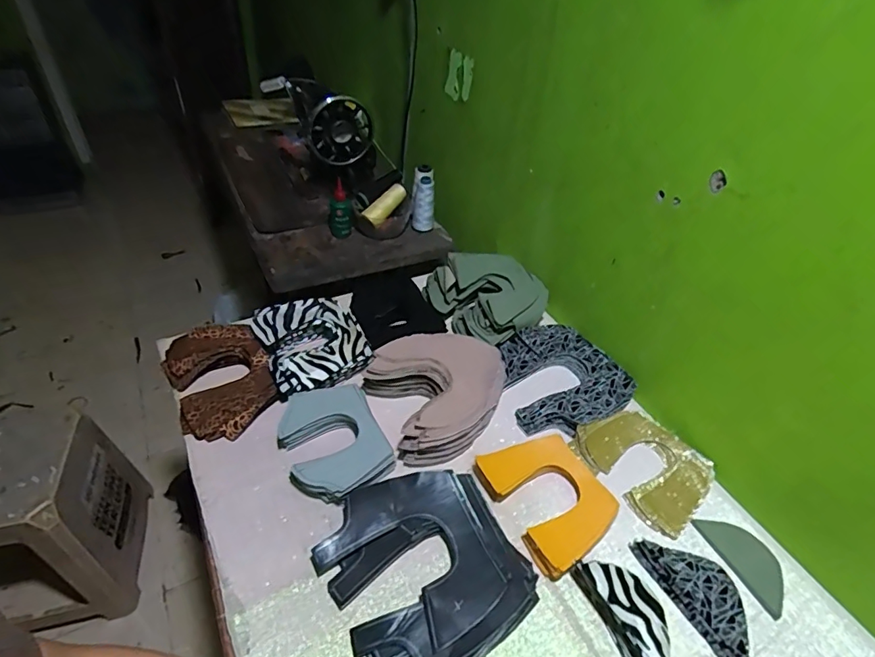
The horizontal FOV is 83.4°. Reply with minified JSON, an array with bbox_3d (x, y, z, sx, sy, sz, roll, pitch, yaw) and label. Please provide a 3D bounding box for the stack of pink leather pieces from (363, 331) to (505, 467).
[{"bbox_3d":[0.005,0.084,0.695,0.182,0.057,0.179,-18,47,-21],"label":"stack of pink leather pieces"}]

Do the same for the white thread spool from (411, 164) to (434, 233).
[{"bbox_3d":[-0.031,-0.271,1.037,0.049,0.138,0.056,3,21,0],"label":"white thread spool"}]

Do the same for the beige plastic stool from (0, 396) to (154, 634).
[{"bbox_3d":[-0.842,0.415,1.065,0.277,0.411,0.301,-12,46,-20],"label":"beige plastic stool"}]

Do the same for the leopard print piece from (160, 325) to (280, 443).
[{"bbox_3d":[-0.306,0.070,0.695,0.127,0.046,0.176,-20,49,-26],"label":"leopard print piece"}]

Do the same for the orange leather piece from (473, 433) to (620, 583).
[{"bbox_3d":[0.135,0.201,0.598,0.124,0.018,0.159,-21,48,-21],"label":"orange leather piece"}]

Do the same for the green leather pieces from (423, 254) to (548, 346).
[{"bbox_3d":[0.080,-0.058,0.834,0.146,0.075,0.185,-28,53,-32],"label":"green leather pieces"}]

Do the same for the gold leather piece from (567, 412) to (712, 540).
[{"bbox_3d":[0.277,0.176,0.654,0.129,0.028,0.160,-28,51,-29],"label":"gold leather piece"}]

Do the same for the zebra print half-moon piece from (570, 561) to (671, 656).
[{"bbox_3d":[0.196,0.293,0.505,0.049,0.046,0.119,-14,46,-18],"label":"zebra print half-moon piece"}]

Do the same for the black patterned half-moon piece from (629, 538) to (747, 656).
[{"bbox_3d":[0.292,0.291,0.543,0.073,0.014,0.146,-19,47,-23],"label":"black patterned half-moon piece"}]

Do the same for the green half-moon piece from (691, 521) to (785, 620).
[{"bbox_3d":[0.365,0.268,0.575,0.060,0.004,0.111,-15,46,-19],"label":"green half-moon piece"}]

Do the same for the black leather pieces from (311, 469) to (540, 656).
[{"bbox_3d":[-0.015,0.256,0.533,0.191,0.035,0.204,-21,48,-24],"label":"black leather pieces"}]

